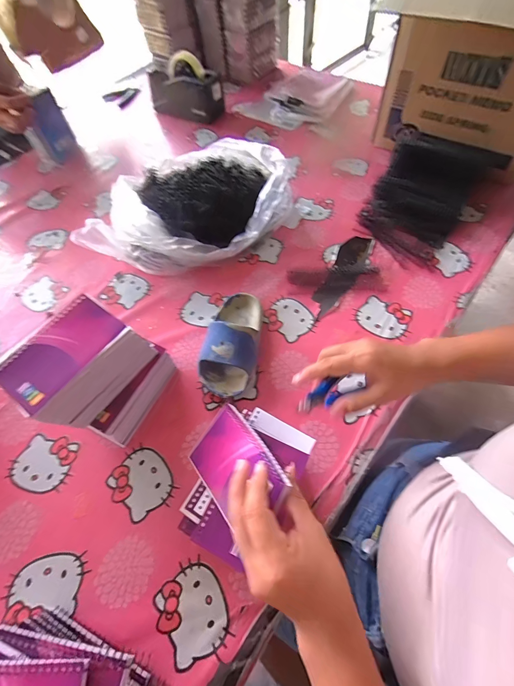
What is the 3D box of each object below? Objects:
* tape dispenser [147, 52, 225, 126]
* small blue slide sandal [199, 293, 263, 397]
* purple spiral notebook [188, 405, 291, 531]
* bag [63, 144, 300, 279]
[{"bbox_3d":[-0.190,-0.679,0.845,0.211,0.124,0.066,29,66,19],"label":"tape dispenser"},{"bbox_3d":[-0.038,-0.009,0.478,0.084,0.060,0.176,8,61,9],"label":"small blue slide sandal"},{"bbox_3d":[-0.024,0.130,0.329,0.082,0.010,0.132,-58,39,6],"label":"purple spiral notebook"},{"bbox_3d":[-0.110,-0.269,0.610,0.320,0.102,0.309,12,61,11],"label":"bag"}]

